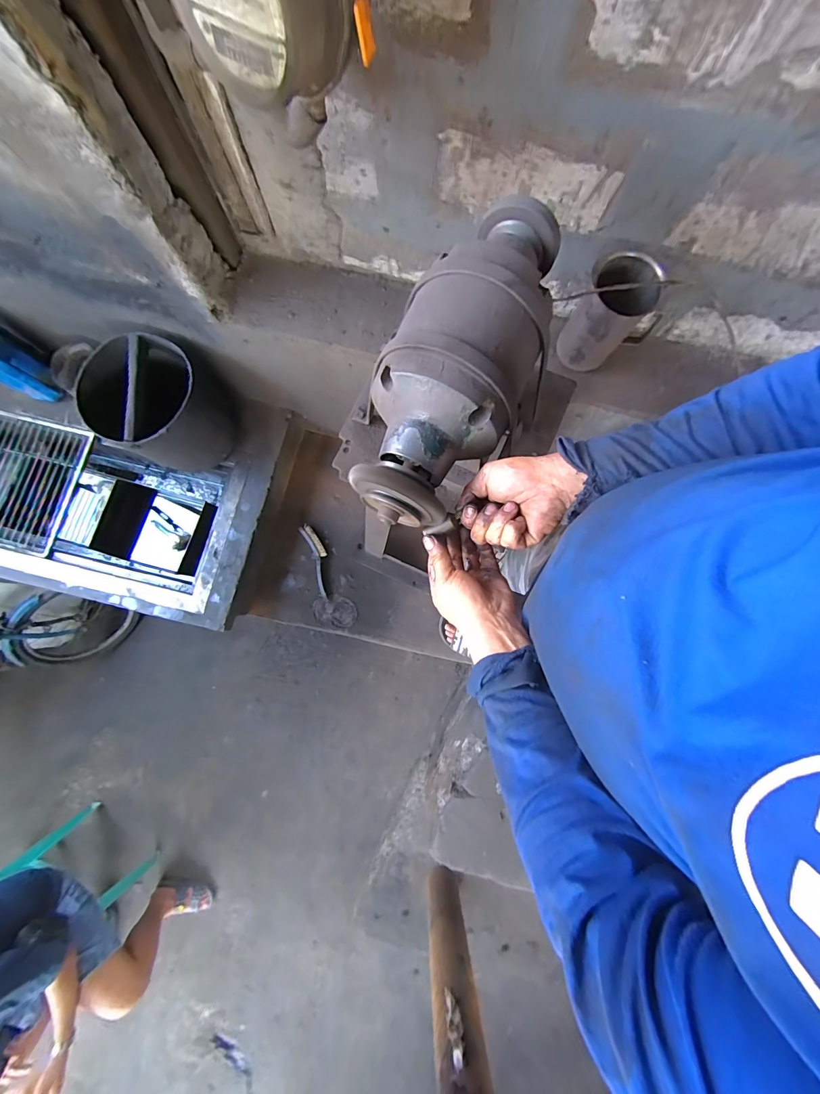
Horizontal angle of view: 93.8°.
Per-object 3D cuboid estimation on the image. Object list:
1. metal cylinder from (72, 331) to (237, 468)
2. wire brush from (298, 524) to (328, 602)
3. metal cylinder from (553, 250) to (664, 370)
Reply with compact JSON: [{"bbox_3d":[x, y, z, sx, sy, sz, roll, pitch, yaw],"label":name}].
[{"bbox_3d":[-0.694,-0.387,1.116,0.254,0.300,0.309,43,82,6],"label":"metal cylinder"},{"bbox_3d":[-0.312,0.047,1.325,0.061,0.036,0.269,-21,81,-4],"label":"wire brush"},{"bbox_3d":[0.386,-0.457,0.769,0.117,0.201,0.125,0,80,-1],"label":"metal cylinder"}]

